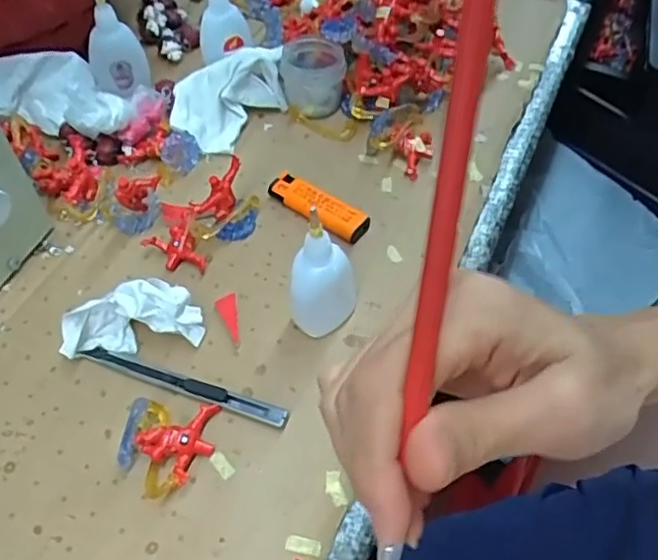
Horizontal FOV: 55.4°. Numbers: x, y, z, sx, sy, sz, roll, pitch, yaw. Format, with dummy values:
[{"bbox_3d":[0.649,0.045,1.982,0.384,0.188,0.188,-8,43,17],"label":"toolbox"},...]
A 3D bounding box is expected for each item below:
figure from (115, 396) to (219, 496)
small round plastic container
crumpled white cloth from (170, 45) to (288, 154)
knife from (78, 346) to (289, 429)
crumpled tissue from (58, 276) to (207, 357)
[{"bbox_3d":[-0.092,0.092,0.355,0.045,0.025,0.055,8,55,5],"label":"figure"},{"bbox_3d":[-0.014,-0.172,0.526,0.052,0.042,0.052,0,55,0],"label":"small round plastic container"},{"bbox_3d":[-0.084,-0.159,0.520,0.076,0.034,0.101,36,62,22],"label":"crumpled white cloth"},{"bbox_3d":[-0.090,0.063,0.383,0.137,0.008,0.013,17,56,11],"label":"knife"},{"bbox_3d":[-0.125,0.019,0.396,0.085,0.040,0.046,-7,55,-5],"label":"crumpled tissue"}]

